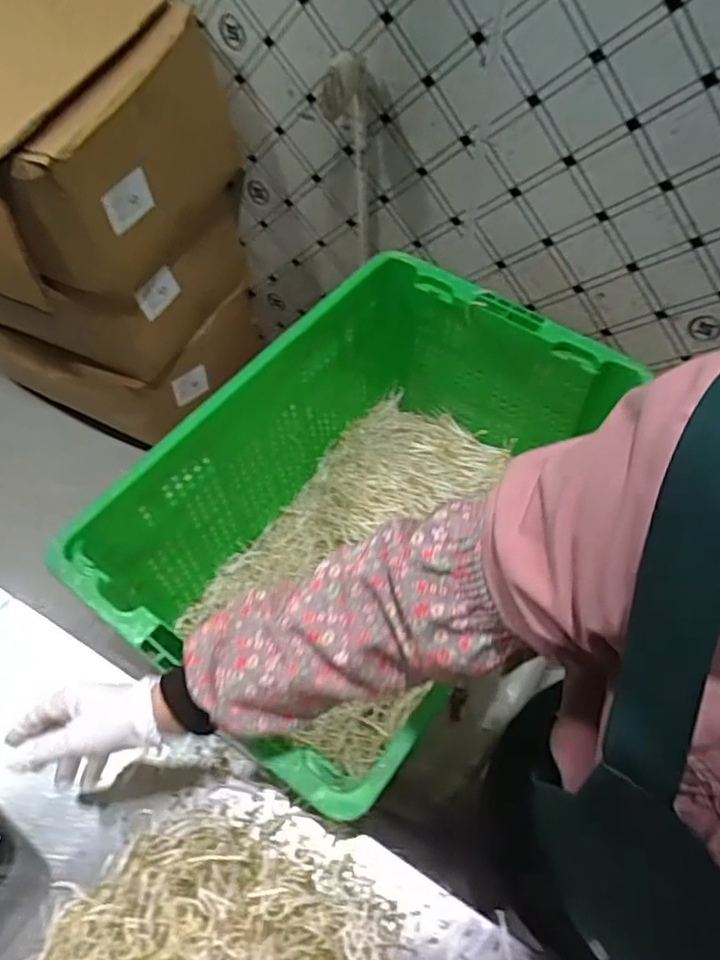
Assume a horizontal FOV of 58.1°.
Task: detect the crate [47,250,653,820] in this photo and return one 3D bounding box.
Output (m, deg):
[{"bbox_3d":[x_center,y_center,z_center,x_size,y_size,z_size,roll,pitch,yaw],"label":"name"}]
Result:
[{"bbox_3d":[0.013,0.052,0.805,0.389,0.291,0.578,33,63,20],"label":"crate"}]

